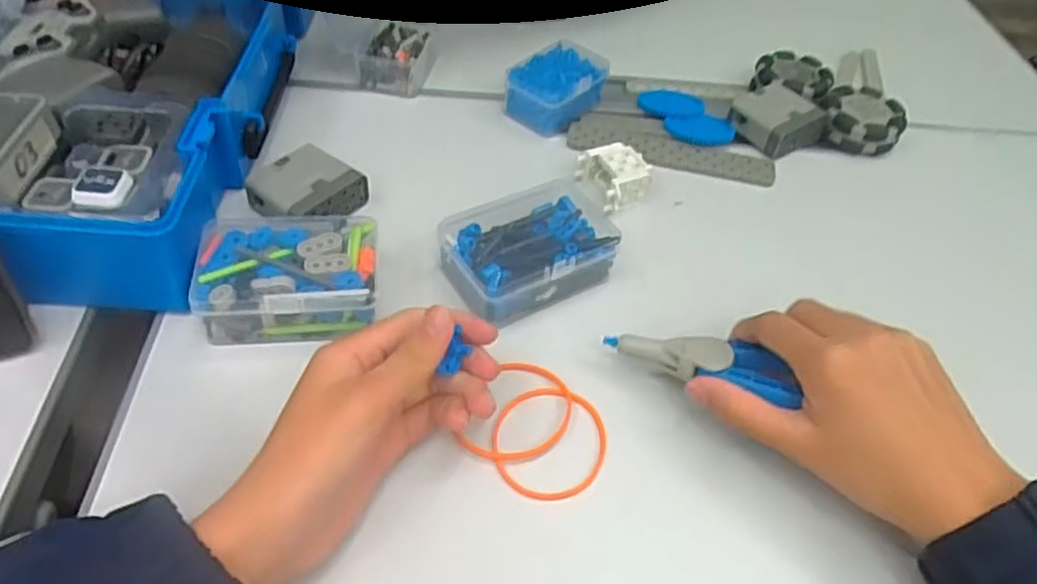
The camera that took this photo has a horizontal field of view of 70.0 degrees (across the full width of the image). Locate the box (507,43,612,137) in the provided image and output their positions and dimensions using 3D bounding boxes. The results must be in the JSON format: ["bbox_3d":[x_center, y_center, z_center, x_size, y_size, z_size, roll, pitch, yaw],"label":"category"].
[{"bbox_3d":[0.029,-0.151,0.551,0.050,0.035,0.078,37,53,24],"label":"box"}]

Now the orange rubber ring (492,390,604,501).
[{"bbox_3d":[0.016,0.076,0.374,0.057,0.008,0.059,4,47,-4],"label":"orange rubber ring"}]

